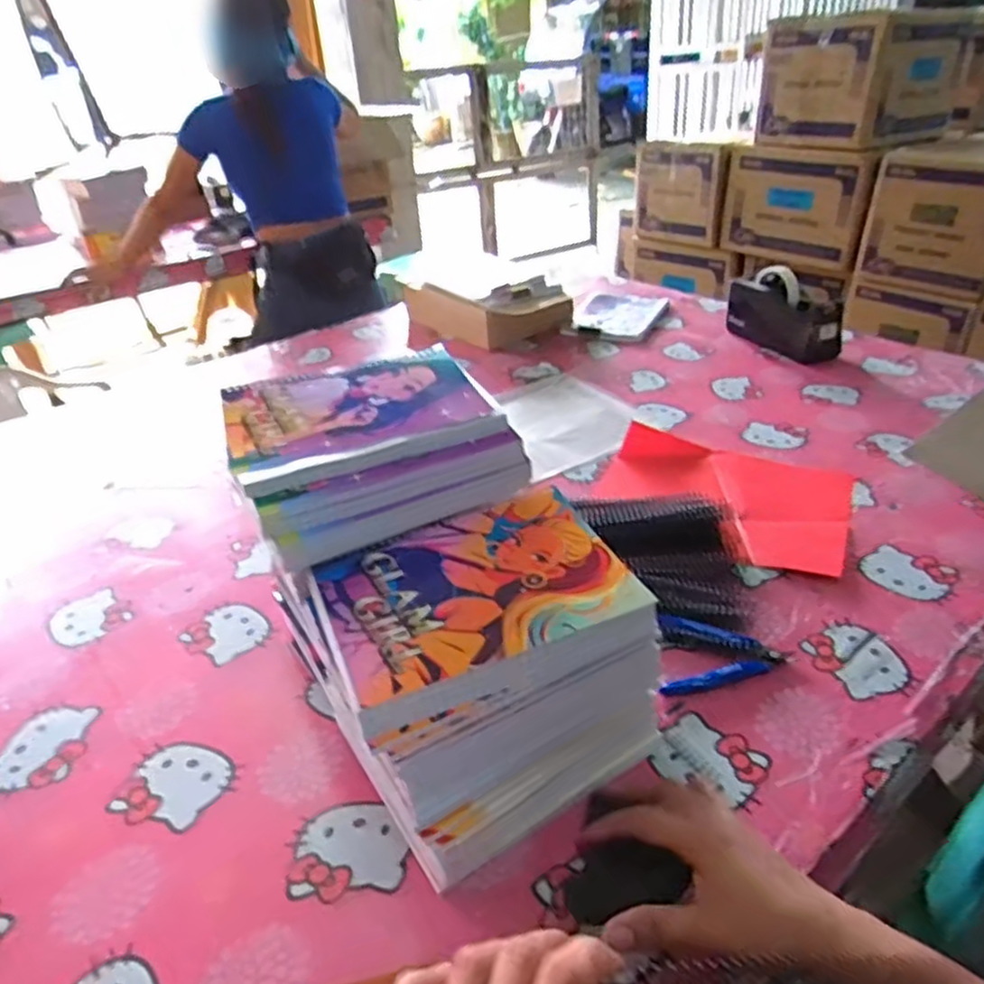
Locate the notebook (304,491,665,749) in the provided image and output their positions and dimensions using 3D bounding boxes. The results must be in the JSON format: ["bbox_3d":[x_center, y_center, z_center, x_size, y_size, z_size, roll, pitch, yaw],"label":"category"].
[{"bbox_3d":[-0.012,0.071,0.492,0.197,0.028,0.148,-19,38,-20],"label":"notebook"}]

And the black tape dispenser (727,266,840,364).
[{"bbox_3d":[0.482,-0.301,1.200,0.065,0.114,0.213,-24,37,-27],"label":"black tape dispenser"}]

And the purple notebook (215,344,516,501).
[{"bbox_3d":[-0.112,-0.068,0.582,0.200,0.020,0.164,-16,34,-17],"label":"purple notebook"}]

